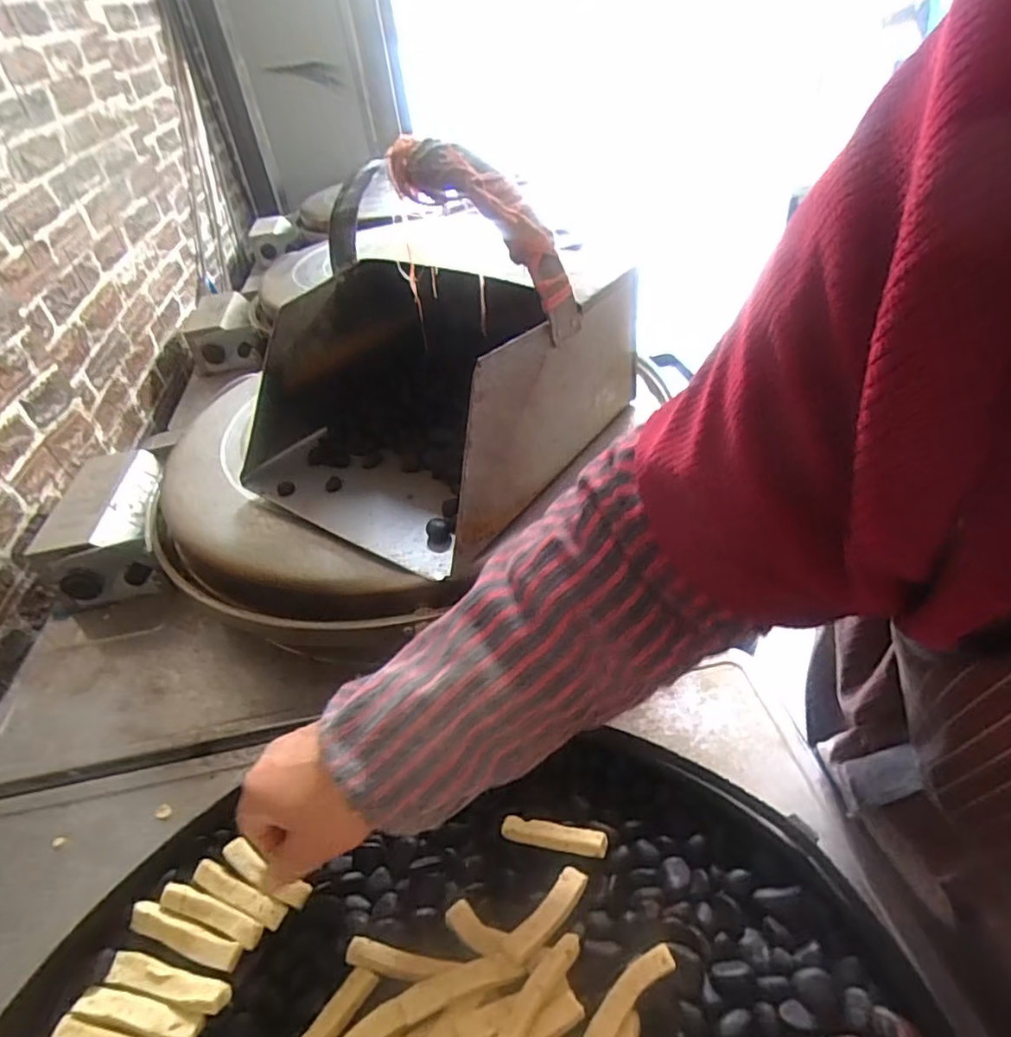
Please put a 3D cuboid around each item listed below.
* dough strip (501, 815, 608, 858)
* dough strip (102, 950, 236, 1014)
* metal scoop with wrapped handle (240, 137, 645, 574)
[{"bbox_3d":[0.034,0.222,0.429,0.073,0.011,0.016,3,41,14],"label":"dough strip"},{"bbox_3d":[-0.210,0.286,0.381,0.085,0.006,0.017,4,41,15],"label":"dough strip"},{"bbox_3d":[-0.080,-0.166,0.582,0.287,0.264,0.315,19,47,29],"label":"metal scoop with wrapped handle"}]

